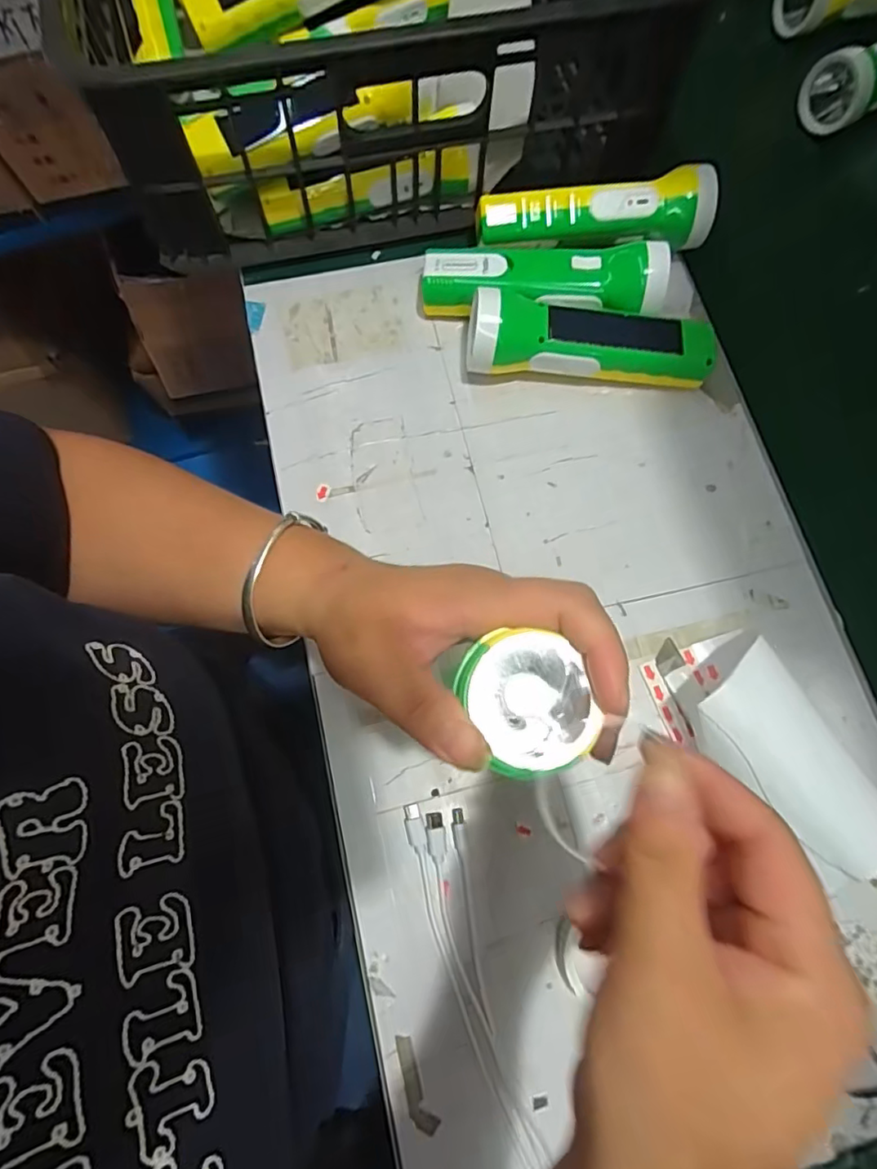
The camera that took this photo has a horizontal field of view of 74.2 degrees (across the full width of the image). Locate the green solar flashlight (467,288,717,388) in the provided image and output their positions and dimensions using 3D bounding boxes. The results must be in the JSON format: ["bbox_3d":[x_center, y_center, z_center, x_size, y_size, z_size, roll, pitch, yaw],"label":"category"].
[{"bbox_3d":[0.102,-0.166,0.394,0.164,0.049,0.049,2,74,-1],"label":"green solar flashlight"}]

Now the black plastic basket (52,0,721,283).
[{"bbox_3d":[-0.094,-0.609,0.466,0.406,0.131,0.720,-10,75,-5],"label":"black plastic basket"}]

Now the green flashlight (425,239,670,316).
[{"bbox_3d":[0.073,-0.211,0.407,0.164,0.047,0.042,6,74,0],"label":"green flashlight"}]

